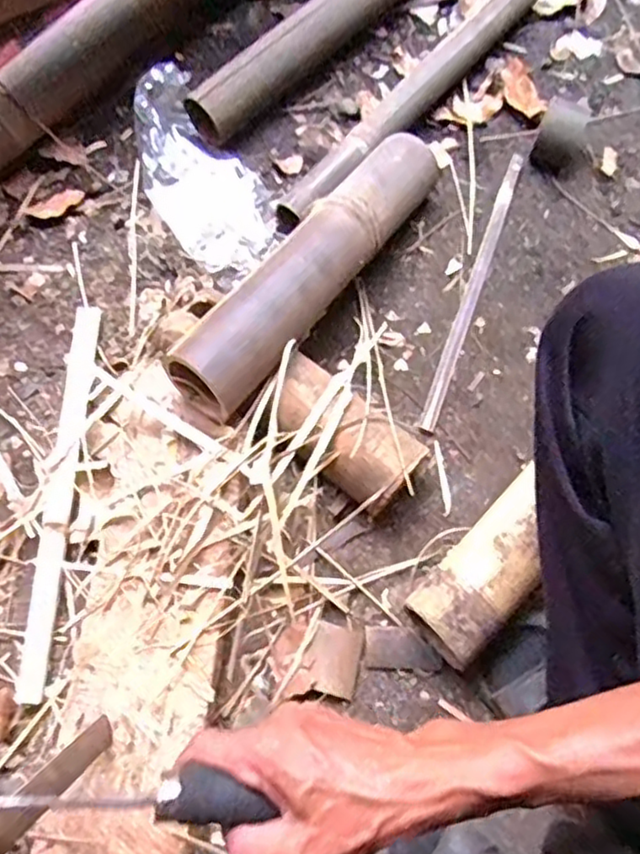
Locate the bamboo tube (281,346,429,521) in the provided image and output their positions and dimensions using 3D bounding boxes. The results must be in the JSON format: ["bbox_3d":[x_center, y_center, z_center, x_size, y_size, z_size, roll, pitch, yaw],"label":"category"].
[{"bbox_3d":[0.018,0.010,0.668,0.161,0.075,0.084,36,72,12],"label":"bamboo tube"}]

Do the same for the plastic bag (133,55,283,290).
[{"bbox_3d":[-0.136,-0.290,0.757,0.120,0.095,0.238,-31,74,-12],"label":"plastic bag"}]

